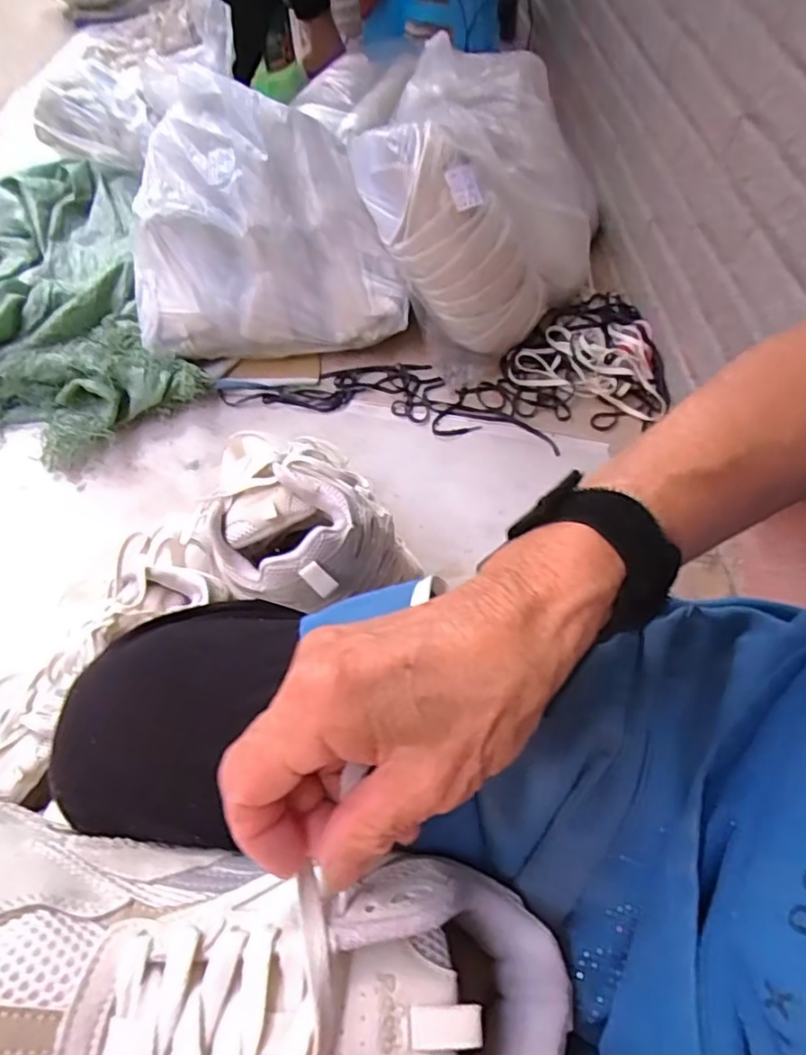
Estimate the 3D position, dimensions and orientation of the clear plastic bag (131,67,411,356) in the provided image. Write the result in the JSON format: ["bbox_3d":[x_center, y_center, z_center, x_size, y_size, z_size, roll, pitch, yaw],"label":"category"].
[{"bbox_3d":[-0.217,-0.467,0.965,0.394,0.252,0.340,-6,57,-6],"label":"clear plastic bag"}]

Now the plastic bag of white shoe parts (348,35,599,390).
[{"bbox_3d":[0.104,-0.488,0.958,0.344,0.283,0.357,-34,64,-22],"label":"plastic bag of white shoe parts"}]

